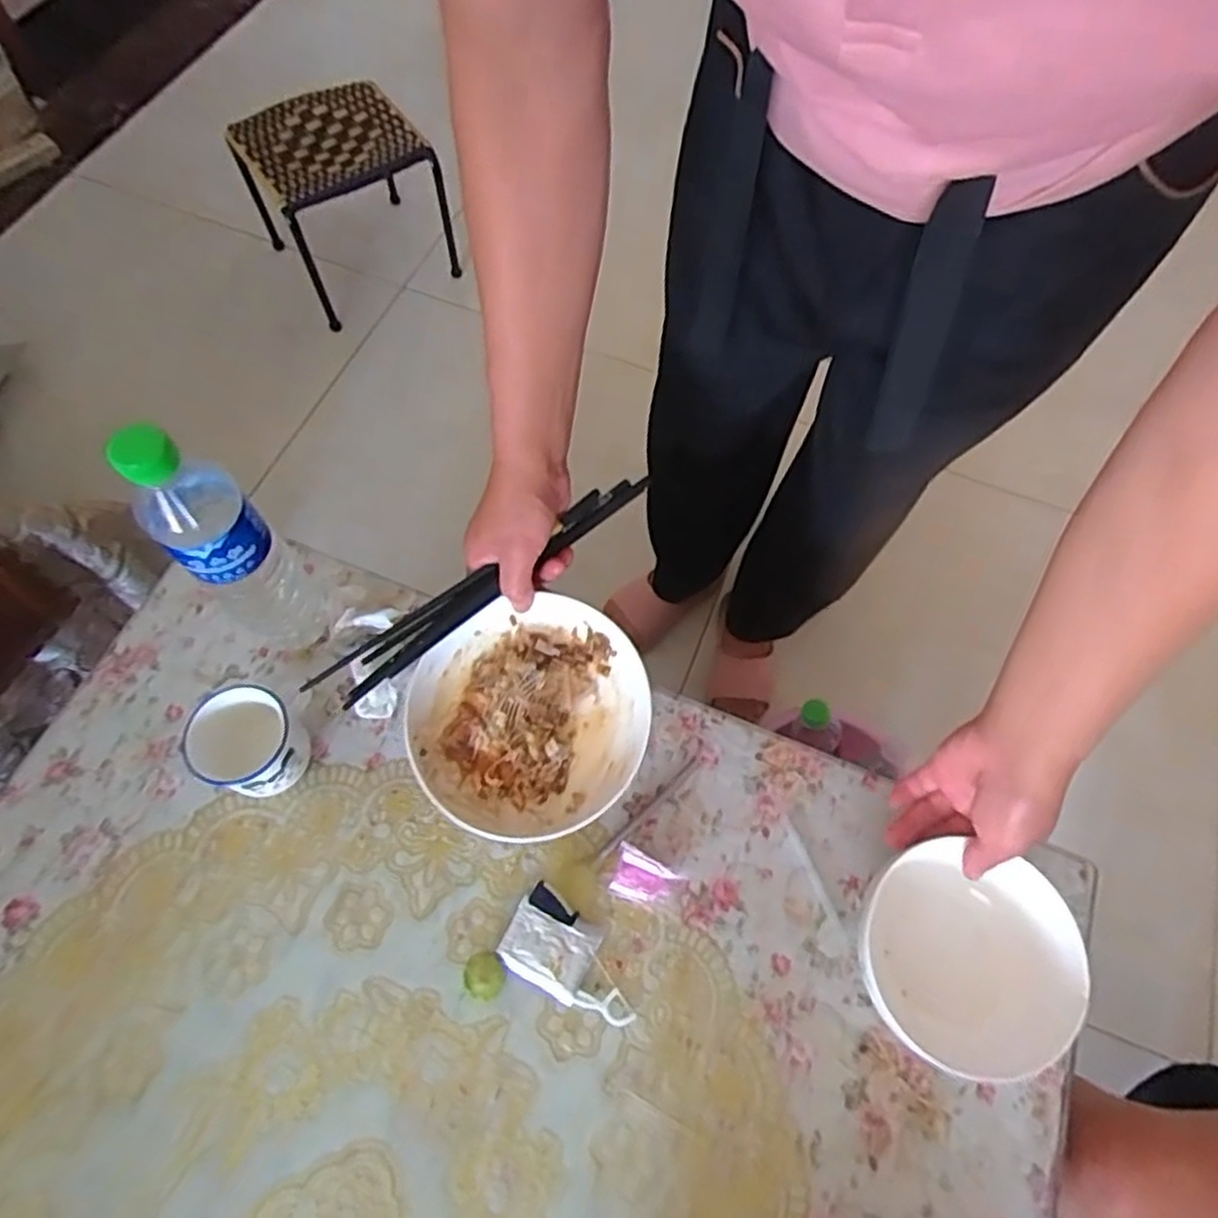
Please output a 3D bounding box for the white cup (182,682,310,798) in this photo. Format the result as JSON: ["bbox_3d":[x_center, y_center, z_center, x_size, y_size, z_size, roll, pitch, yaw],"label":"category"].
[{"bbox_3d":[-0.264,0.101,0.546,0.067,0.083,0.067,1,64,-2],"label":"white cup"}]

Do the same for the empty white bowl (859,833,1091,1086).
[{"bbox_3d":[0.234,0.237,0.507,0.138,0.073,0.133,1,64,-2],"label":"empty white bowl"}]

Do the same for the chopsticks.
[{"bbox_3d":[-0.087,-0.021,0.544,0.282,0.028,0.039,-37,71,-17],"label":"chopsticks"}]

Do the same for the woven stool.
[{"bbox_3d":[-0.524,-0.803,1.477,0.303,0.303,0.330,-33,68,-10],"label":"woven stool"}]

